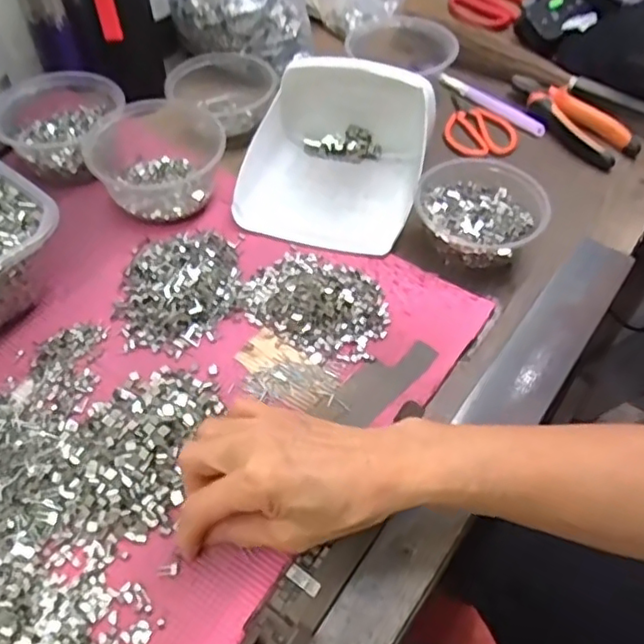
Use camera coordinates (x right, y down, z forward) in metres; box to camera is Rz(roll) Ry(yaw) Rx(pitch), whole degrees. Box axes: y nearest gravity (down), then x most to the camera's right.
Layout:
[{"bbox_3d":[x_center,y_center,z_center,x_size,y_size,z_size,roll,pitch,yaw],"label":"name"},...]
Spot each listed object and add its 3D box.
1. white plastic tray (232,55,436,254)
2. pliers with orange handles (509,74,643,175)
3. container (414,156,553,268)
[{"bbox_3d":[0.012,-0.149,0.552,0.154,0.087,0.166,13,55,4],"label":"white plastic tray"},{"bbox_3d":[0.251,-0.213,0.640,0.051,0.022,0.151,-31,57,-23],"label":"pliers with orange handles"},{"bbox_3d":[0.130,-0.088,0.523,0.103,0.045,0.097,0,51,0],"label":"container"}]

